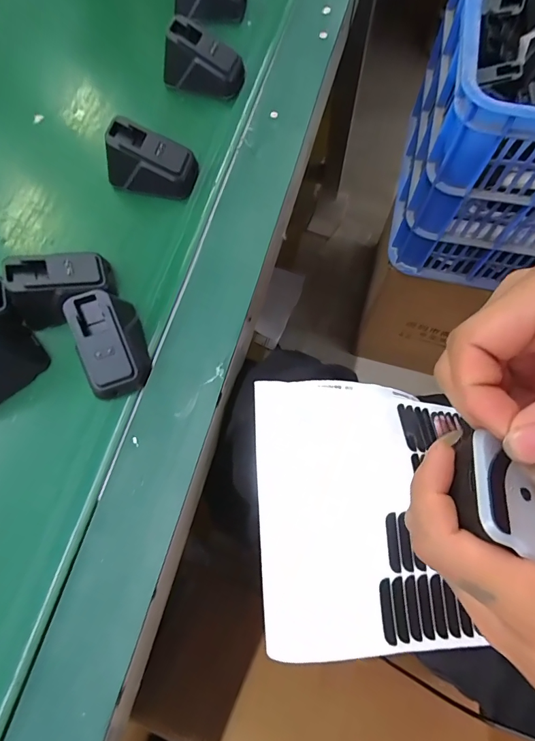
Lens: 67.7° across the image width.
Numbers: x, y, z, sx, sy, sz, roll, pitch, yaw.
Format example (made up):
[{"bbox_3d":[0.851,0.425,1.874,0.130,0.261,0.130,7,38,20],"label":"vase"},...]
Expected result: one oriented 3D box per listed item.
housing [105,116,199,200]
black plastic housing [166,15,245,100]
[{"bbox_3d":[-0.094,-0.168,0.318,0.065,0.038,0.038,9,72,5],"label":"housing"},{"bbox_3d":[-0.056,-0.276,0.354,0.067,0.039,0.033,16,73,7],"label":"black plastic housing"}]

